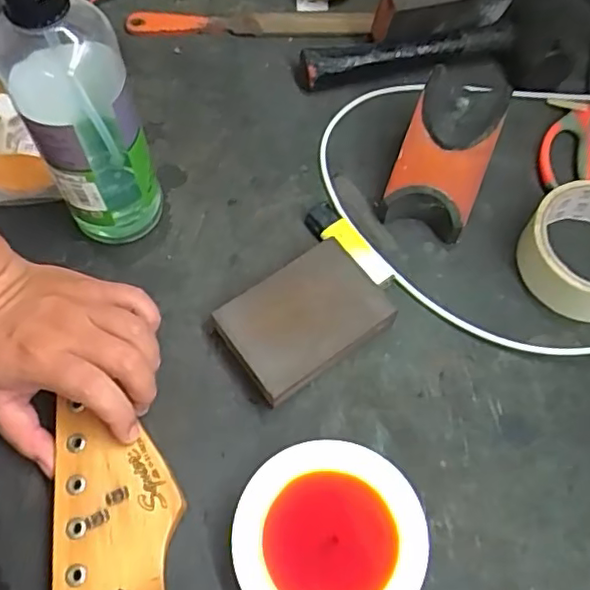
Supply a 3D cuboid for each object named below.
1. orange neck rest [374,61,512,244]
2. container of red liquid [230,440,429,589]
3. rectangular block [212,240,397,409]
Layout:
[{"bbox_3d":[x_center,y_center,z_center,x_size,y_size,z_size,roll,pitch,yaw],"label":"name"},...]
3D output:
[{"bbox_3d":[0.107,-0.100,0.441,0.061,0.073,0.097,20,65,9],"label":"orange neck rest"},{"bbox_3d":[0.019,0.138,0.345,0.104,0.025,0.100,0,63,0],"label":"container of red liquid"},{"bbox_3d":[0.006,0.017,0.404,0.100,0.027,0.070,-33,67,-16],"label":"rectangular block"}]

